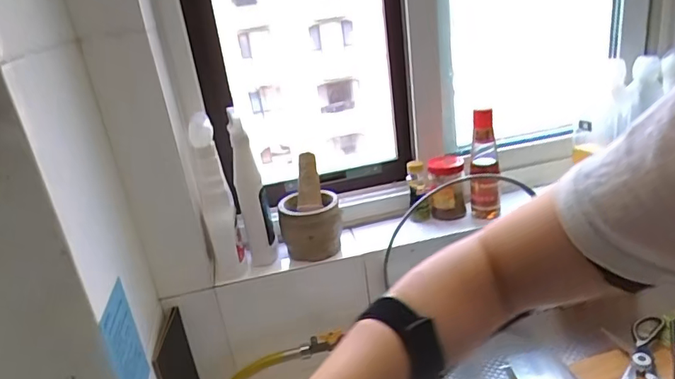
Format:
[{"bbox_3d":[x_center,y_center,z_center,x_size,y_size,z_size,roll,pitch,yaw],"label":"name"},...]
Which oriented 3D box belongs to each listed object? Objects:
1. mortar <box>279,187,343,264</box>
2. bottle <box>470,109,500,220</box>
[{"bbox_3d":[-0.043,0.062,0.848,0.098,0.096,0.085,-7,22,1],"label":"mortar"},{"bbox_3d":[0.254,-0.043,0.880,0.048,0.192,0.051,0,23,18],"label":"bottle"}]

